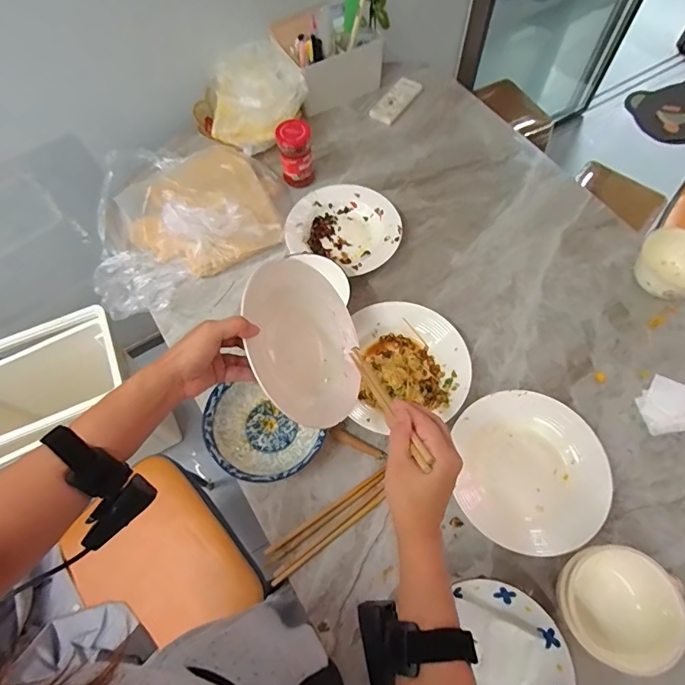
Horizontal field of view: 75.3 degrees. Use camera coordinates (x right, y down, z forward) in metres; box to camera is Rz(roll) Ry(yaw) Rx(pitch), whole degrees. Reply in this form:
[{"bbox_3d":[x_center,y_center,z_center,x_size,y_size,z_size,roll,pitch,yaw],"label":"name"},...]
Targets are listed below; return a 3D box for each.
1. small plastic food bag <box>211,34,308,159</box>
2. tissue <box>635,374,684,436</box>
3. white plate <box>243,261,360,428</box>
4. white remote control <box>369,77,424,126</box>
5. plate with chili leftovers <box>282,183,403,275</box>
[{"bbox_3d":[-0.174,-0.491,0.903,0.196,0.104,0.207,-14,64,-5],"label":"small plastic food bag"},{"bbox_3d":[0.500,0.094,0.683,0.079,0.024,0.087,-7,64,-2],"label":"tissue"},{"bbox_3d":[-0.046,-0.004,0.555,0.023,0.198,0.175,-13,34,41],"label":"white plate"},{"bbox_3d":[0.121,-0.539,0.992,0.058,0.019,0.145,29,68,15],"label":"white remote control"},{"bbox_3d":[0.008,-0.213,0.831,0.200,0.035,0.185,-1,64,2],"label":"plate with chili leftovers"}]

